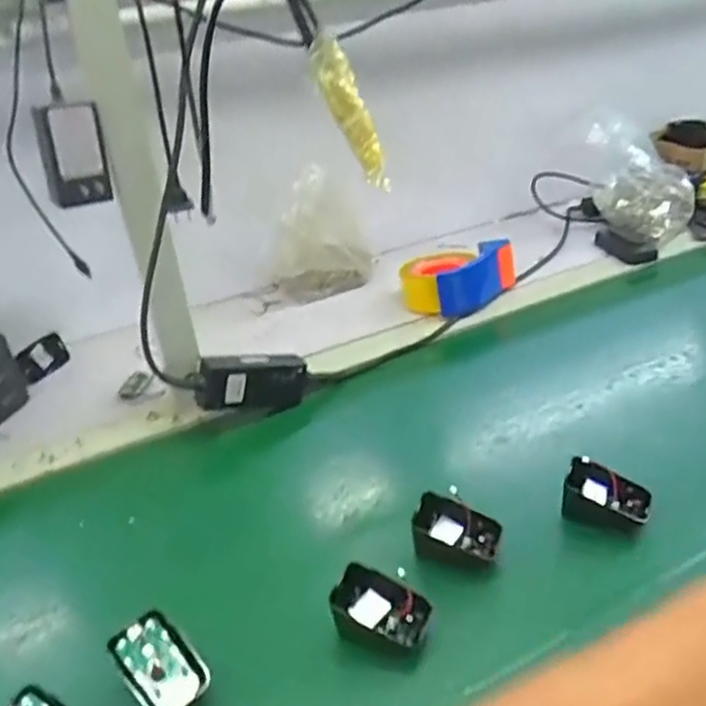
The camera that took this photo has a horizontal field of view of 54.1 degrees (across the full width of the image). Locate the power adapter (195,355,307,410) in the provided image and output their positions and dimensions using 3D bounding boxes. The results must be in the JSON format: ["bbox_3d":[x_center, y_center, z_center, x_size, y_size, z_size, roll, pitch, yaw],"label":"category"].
[{"bbox_3d":[-0.105,0.030,0.721,0.117,0.051,0.034,-1,23,-38],"label":"power adapter"}]

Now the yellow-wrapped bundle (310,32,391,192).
[{"bbox_3d":[-0.001,-0.106,0.308,0.013,0.070,0.013,-30,9,-34],"label":"yellow-wrapped bundle"}]

